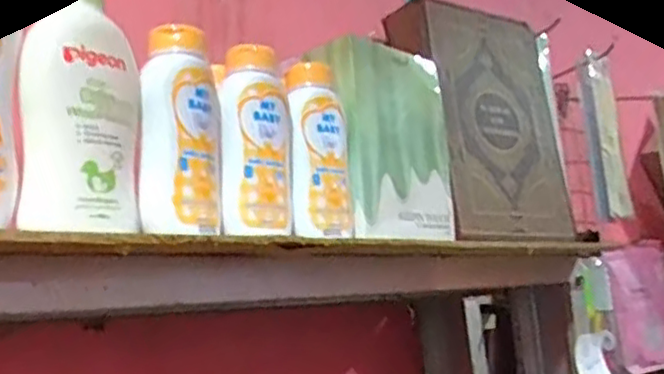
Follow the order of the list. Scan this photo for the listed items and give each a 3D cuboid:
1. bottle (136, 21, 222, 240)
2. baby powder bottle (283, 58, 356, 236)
[{"bbox_3d":[-0.086,-0.033,0.391,0.038,0.117,0.039,-6,-11,4],"label":"bottle"},{"bbox_3d":[-0.009,-0.027,0.457,0.037,0.116,0.033,-5,-11,-1],"label":"baby powder bottle"}]

